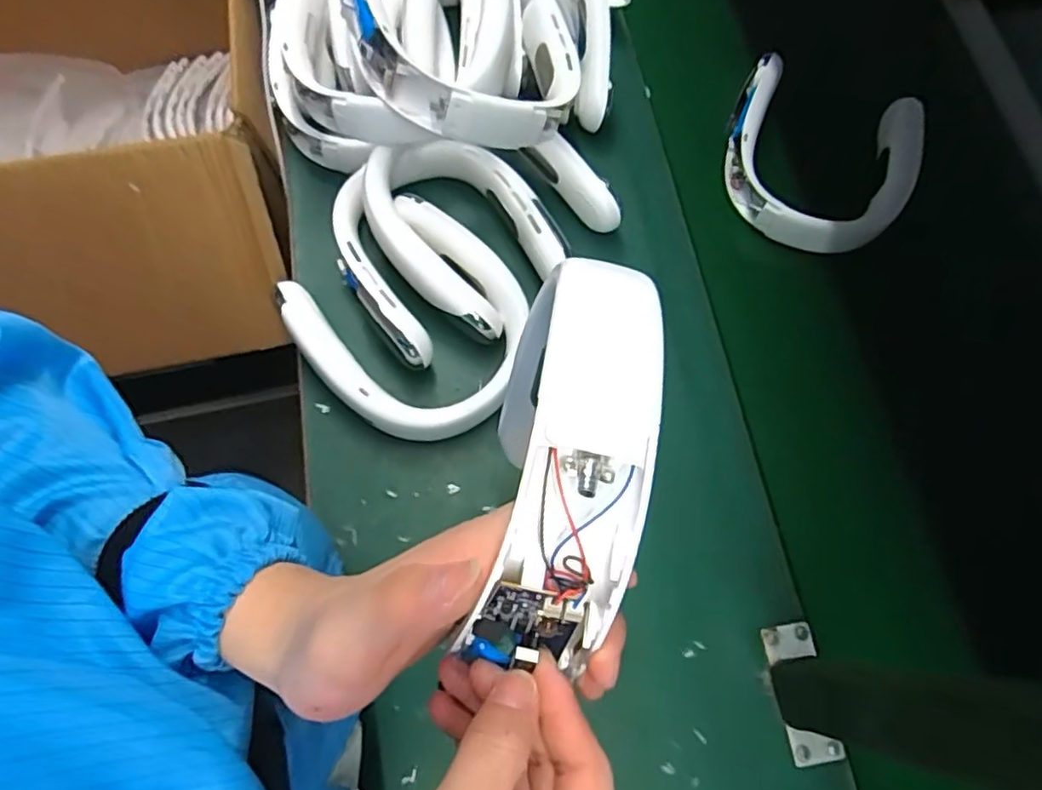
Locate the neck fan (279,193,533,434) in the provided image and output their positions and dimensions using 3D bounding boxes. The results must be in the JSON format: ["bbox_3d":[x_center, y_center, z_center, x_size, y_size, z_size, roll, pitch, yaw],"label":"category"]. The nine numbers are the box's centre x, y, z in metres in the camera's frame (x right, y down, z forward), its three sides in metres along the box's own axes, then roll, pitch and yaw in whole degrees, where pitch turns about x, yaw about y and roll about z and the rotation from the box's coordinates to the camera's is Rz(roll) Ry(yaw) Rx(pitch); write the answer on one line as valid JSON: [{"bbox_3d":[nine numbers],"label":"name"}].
[{"bbox_3d":[-0.091,-0.055,0.567,0.183,0.066,0.194,-36,77,-14],"label":"neck fan"}]

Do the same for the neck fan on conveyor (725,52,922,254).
[{"bbox_3d":[0.316,-0.241,0.660,0.200,0.058,0.187,12,71,1],"label":"neck fan on conveyor"}]

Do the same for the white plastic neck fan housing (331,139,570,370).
[{"bbox_3d":[-0.077,-0.142,0.592,0.190,0.050,0.200,-37,77,-15],"label":"white plastic neck fan housing"}]

